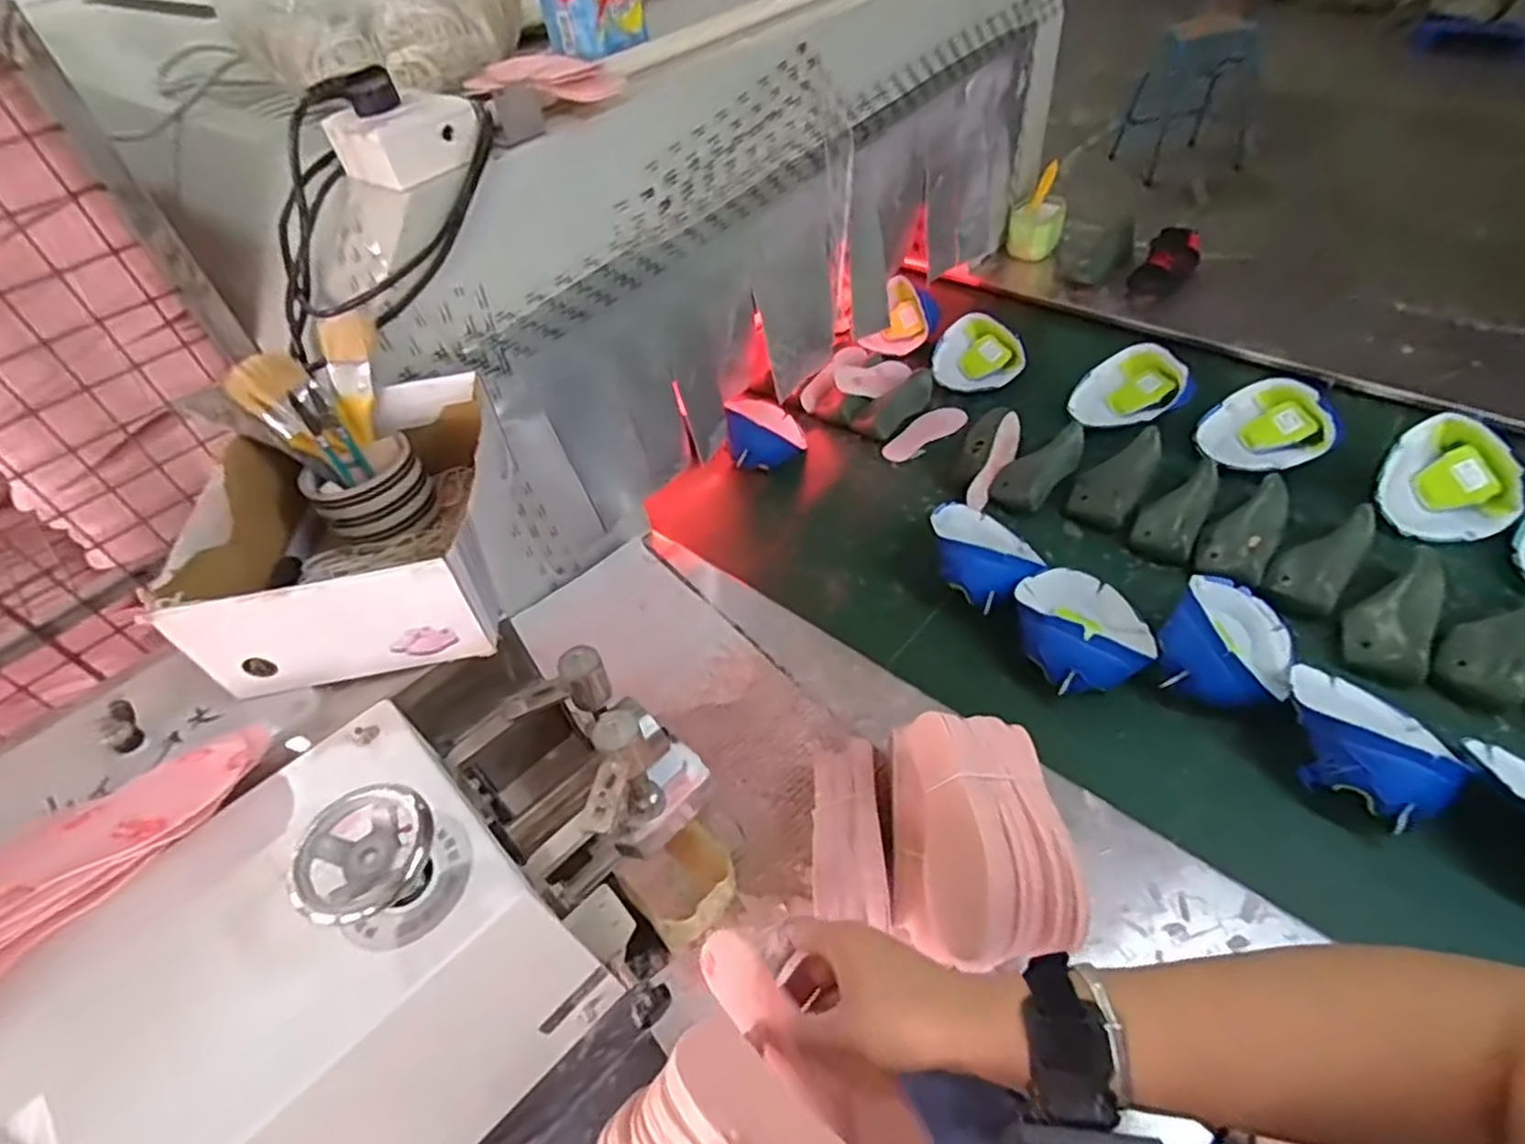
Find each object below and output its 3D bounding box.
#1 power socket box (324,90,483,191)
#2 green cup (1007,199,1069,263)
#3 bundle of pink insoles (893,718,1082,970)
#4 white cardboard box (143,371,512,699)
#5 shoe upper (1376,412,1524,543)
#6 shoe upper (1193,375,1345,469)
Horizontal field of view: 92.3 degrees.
[{"bbox_3d":[-0.280,-0.347,0.580,0.084,0.042,0.085,29,58,26],"label":"power socket box"},{"bbox_3d":[0.500,-0.627,1.337,0.093,0.078,0.101,13,52,16],"label":"green cup"},{"bbox_3d":[0.162,0.204,0.555,0.118,0.106,0.167,-6,49,1],"label":"bundle of pink insoles"},{"bbox_3d":[-0.291,-0.039,0.534,0.182,0.090,0.232,-13,50,-5],"label":"white cardboard box"},{"bbox_3d":[0.816,-0.098,0.874,0.139,0.092,0.137,-34,55,-22],"label":"shoe upper"},{"bbox_3d":[0.671,-0.191,0.967,0.141,0.084,0.146,-39,57,-24],"label":"shoe upper"}]

